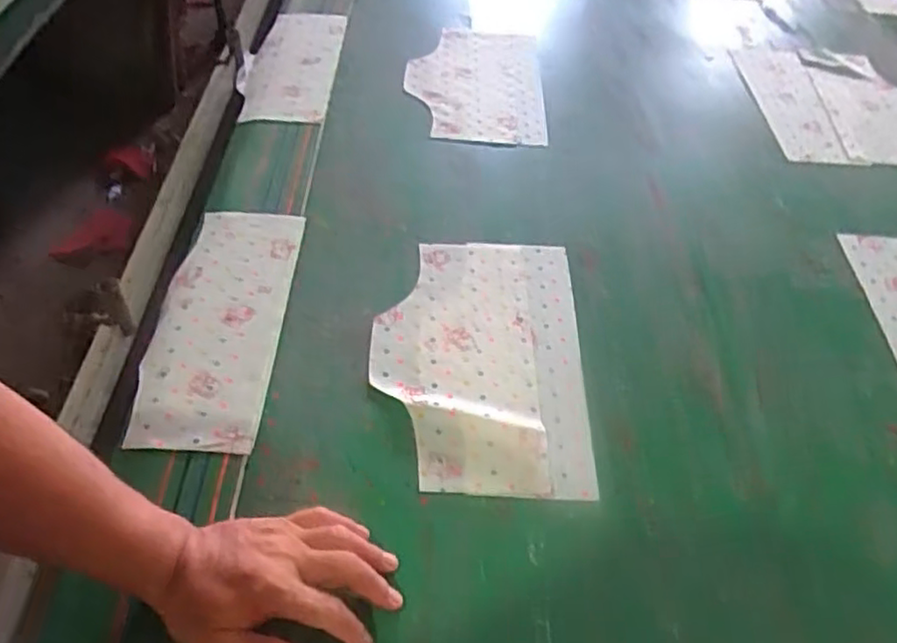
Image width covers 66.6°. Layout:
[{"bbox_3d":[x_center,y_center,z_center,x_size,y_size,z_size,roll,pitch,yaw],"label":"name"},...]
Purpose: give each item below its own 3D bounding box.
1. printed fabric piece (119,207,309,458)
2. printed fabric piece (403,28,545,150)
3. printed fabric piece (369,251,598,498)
[{"bbox_3d":[-0.239,-0.006,0.720,0.128,0.010,0.322,1,48,1],"label":"printed fabric piece"},{"bbox_3d":[0.039,-0.372,1.053,0.201,0.020,0.318,-2,48,4],"label":"printed fabric piece"},{"bbox_3d":[0.031,0.029,0.704,0.210,0.007,0.316,4,49,-3],"label":"printed fabric piece"}]

